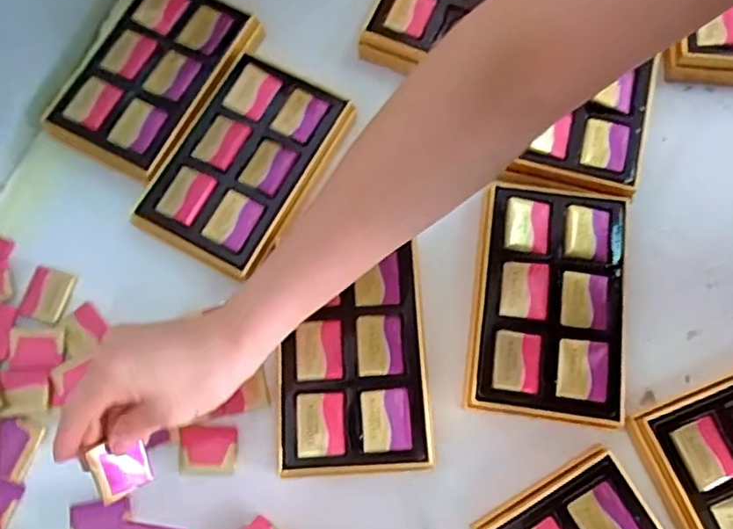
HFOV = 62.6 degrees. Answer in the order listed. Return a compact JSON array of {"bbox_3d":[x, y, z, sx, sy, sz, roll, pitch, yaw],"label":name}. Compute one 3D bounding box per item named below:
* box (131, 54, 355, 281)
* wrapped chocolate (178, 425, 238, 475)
[{"bbox_3d":[-0.092,-0.075,0.464,0.102,0.032,0.158,27,76,9],"label":"box"},{"bbox_3d":[-0.110,0.129,0.420,0.039,0.004,0.031,-2,74,1],"label":"wrapped chocolate"}]

